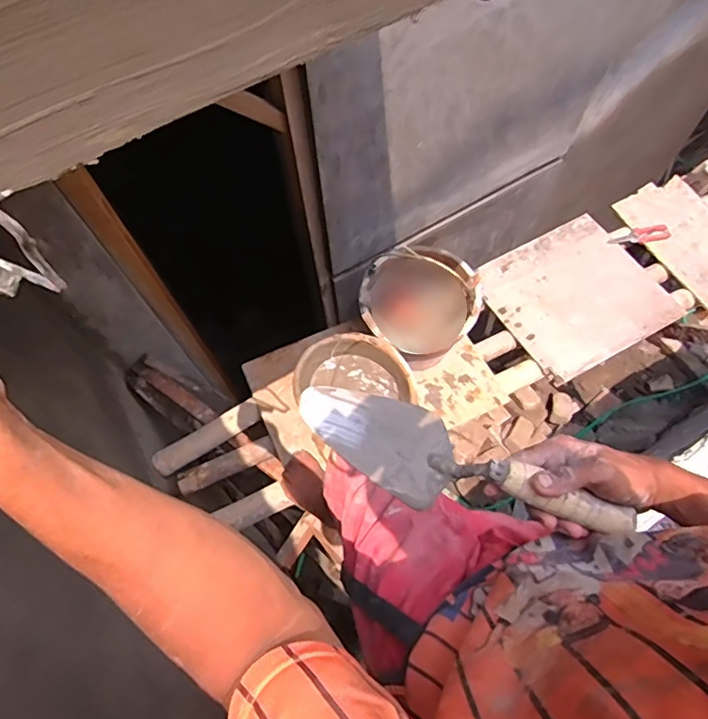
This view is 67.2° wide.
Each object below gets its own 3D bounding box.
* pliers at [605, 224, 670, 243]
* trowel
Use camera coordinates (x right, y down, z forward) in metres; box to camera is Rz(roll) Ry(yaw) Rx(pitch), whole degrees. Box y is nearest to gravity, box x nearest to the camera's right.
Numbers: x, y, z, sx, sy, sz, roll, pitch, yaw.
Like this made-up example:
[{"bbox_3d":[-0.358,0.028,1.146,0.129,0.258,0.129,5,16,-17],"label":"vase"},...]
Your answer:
[{"bbox_3d":[0.804,-0.351,1.507,0.175,0.012,0.058,-11,65,-3],"label":"pliers"},{"bbox_3d":[0.094,0.094,0.468,0.292,0.047,0.084,20,67,4],"label":"trowel"}]

